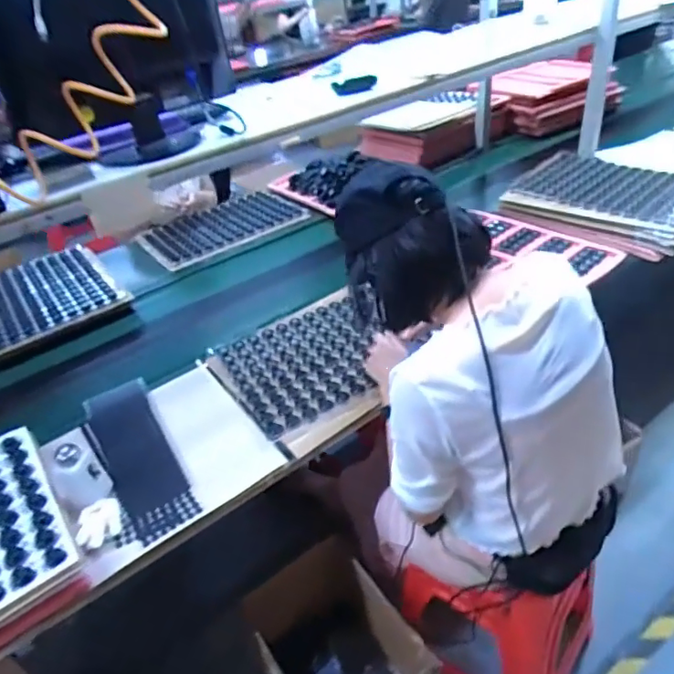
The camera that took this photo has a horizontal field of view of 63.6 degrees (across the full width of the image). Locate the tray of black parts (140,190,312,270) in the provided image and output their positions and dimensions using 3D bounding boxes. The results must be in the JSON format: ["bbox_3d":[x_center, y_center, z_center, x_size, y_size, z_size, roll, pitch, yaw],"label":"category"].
[{"bbox_3d":[-0.380,-0.363,1.764,0.481,0.041,0.314,-28,44,-27],"label":"tray of black parts"}]

